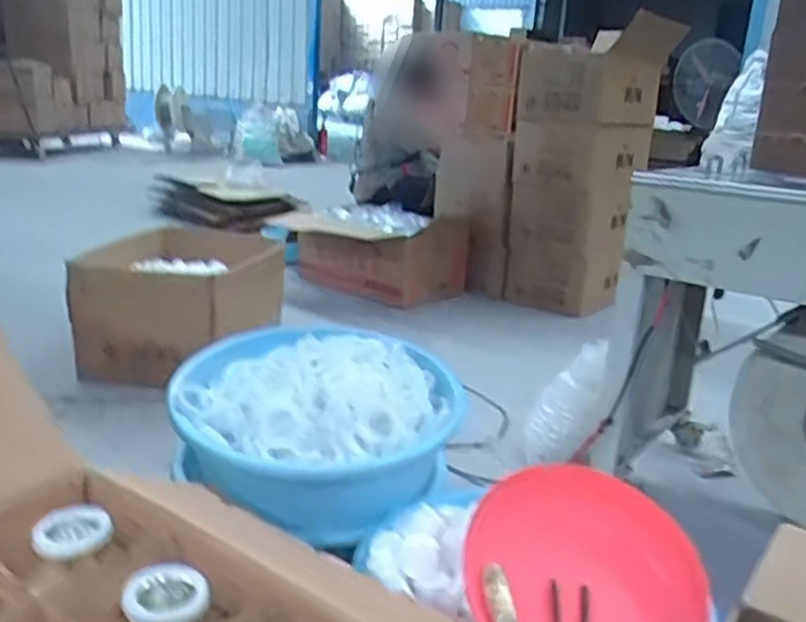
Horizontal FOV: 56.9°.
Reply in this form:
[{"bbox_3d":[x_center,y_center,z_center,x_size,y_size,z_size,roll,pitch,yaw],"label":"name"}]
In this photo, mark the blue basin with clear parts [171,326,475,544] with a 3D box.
[{"bbox_3d":[-0.110,0.142,0.963,0.355,0.138,0.311,7,17,8],"label":"blue basin with clear parts"}]

